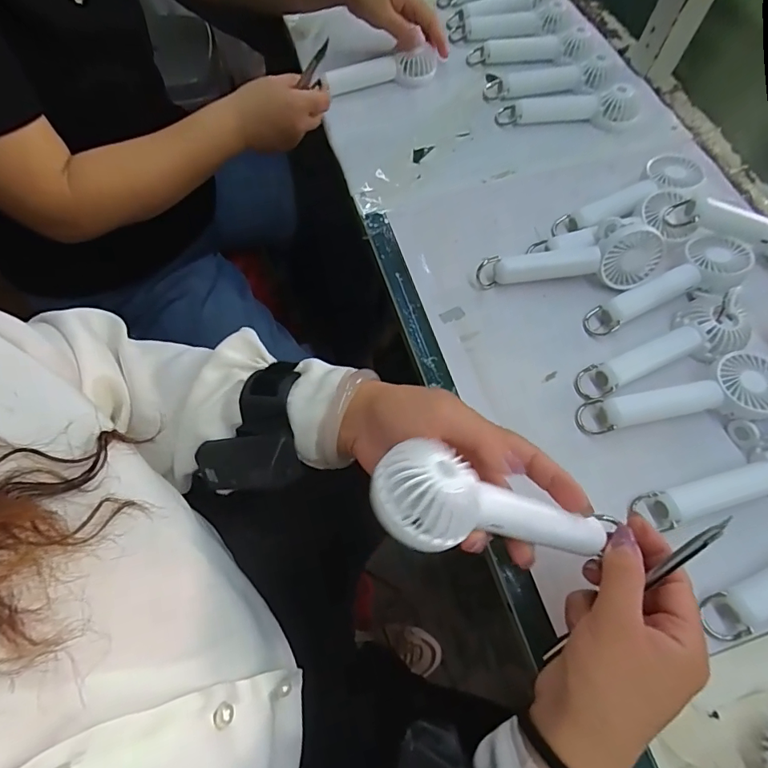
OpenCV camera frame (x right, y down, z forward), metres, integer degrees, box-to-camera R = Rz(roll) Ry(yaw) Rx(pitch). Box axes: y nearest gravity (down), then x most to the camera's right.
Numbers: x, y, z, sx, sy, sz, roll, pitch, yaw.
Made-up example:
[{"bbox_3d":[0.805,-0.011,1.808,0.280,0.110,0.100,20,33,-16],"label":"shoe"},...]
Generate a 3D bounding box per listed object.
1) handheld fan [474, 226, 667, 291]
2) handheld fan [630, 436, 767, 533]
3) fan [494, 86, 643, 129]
[{"bbox_3d":[0.174,-0.115,0.426,0.171,0.052,0.049,-5,62,-5],"label":"handheld fan"},{"bbox_3d":[0.267,0.078,0.349,0.145,0.033,0.053,-14,64,-10],"label":"handheld fan"},{"bbox_3d":[0.216,-0.329,0.543,0.158,0.035,0.046,6,62,0],"label":"fan"}]

